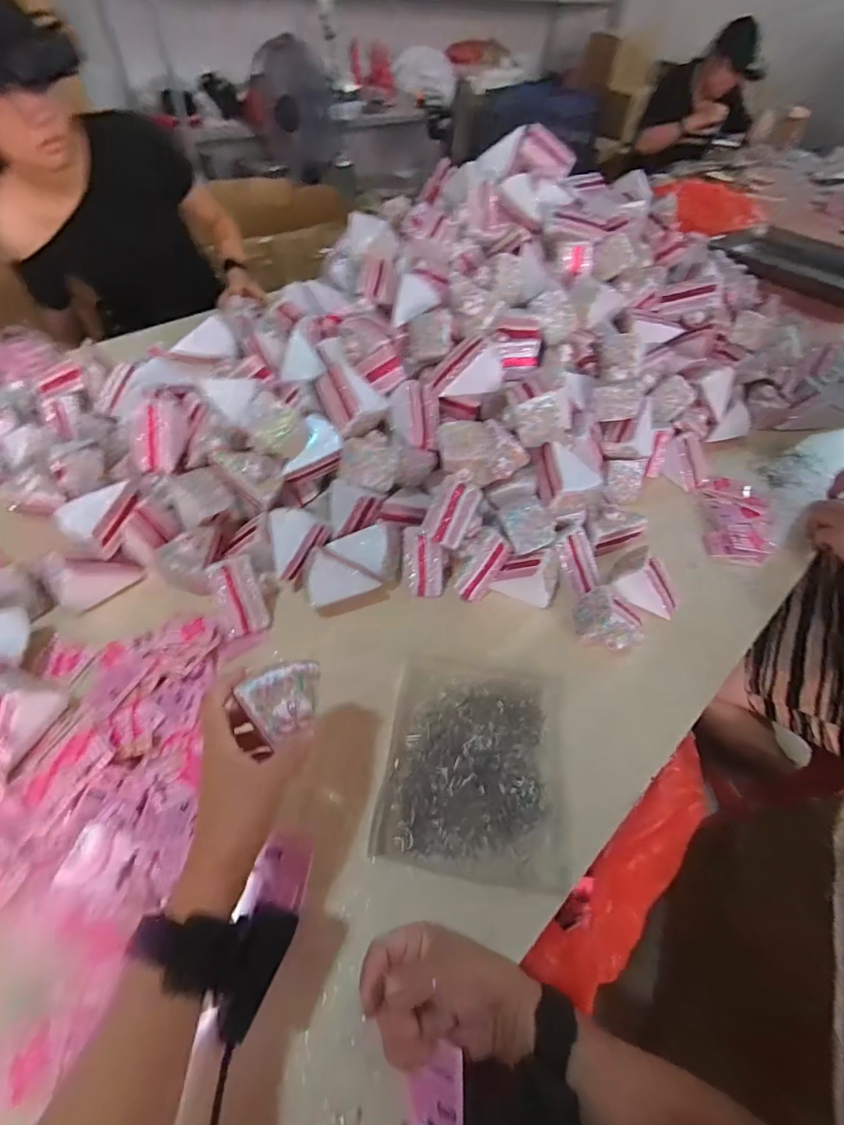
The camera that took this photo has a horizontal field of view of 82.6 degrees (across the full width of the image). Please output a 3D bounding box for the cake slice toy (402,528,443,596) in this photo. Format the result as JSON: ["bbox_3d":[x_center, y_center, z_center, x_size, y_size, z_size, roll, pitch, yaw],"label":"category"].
[{"bbox_3d":[0.001,-0.001,0.622,0.051,0.060,0.074,-1,52,-5],"label":"cake slice toy"}]

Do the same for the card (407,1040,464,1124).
[{"bbox_3d":[0.008,0.381,0.344,0.049,0.004,0.061,-10,74,34],"label":"card"}]

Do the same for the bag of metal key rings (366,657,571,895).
[{"bbox_3d":[0.059,0.205,0.509,0.187,0.027,0.214,8,51,2],"label":"bag of metal key rings"}]

